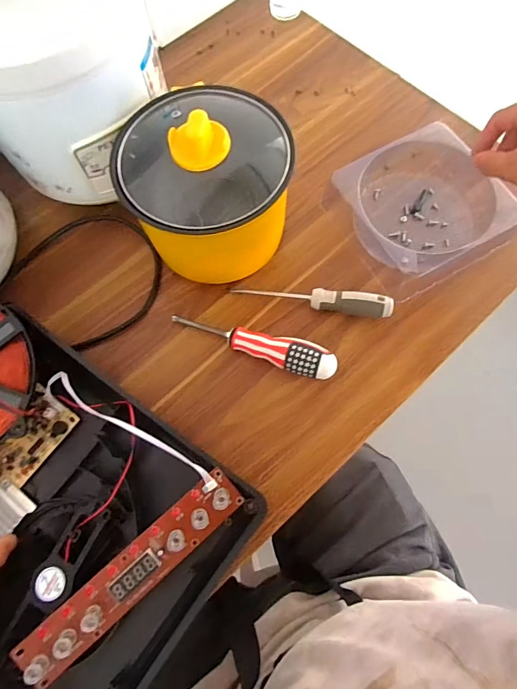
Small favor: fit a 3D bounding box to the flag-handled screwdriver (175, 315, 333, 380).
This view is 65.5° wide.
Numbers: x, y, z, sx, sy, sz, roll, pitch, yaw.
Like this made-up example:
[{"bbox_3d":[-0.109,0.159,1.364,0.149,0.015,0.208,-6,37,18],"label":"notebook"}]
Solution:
[{"bbox_3d":[-0.008,-0.002,0.429,0.182,0.034,0.030,21,74,8],"label":"flag-handled screwdriver"}]

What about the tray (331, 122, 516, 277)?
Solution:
[{"bbox_3d":[0.191,-0.170,0.471,0.171,0.060,0.164,-27,72,-9],"label":"tray"}]

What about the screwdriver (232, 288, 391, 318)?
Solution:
[{"bbox_3d":[0.059,-0.052,0.447,0.172,0.026,0.023,10,72,5],"label":"screwdriver"}]

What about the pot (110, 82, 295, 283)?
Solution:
[{"bbox_3d":[-0.056,-0.173,0.426,0.167,0.158,0.179,-1,72,2],"label":"pot"}]

